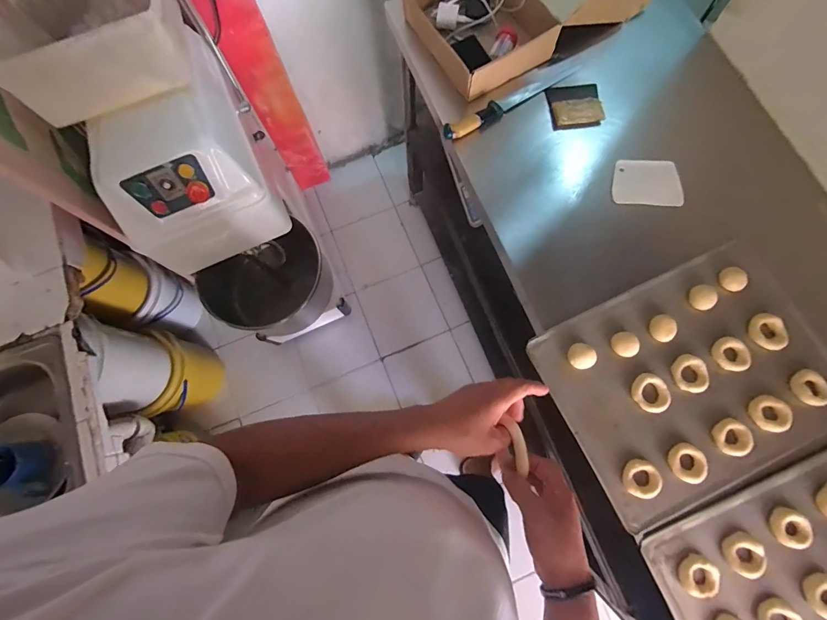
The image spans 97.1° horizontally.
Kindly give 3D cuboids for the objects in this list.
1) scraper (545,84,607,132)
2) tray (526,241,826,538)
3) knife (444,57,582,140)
[{"bbox_3d":[0.320,-0.407,0.722,0.097,0.023,0.108,-3,77,1],"label":"scraper"},{"bbox_3d":[0.465,0.108,0.599,0.446,0.020,0.335,-25,77,-4],"label":"tray"},{"bbox_3d":[0.203,-0.431,0.733,0.331,0.031,0.038,-34,78,-6],"label":"knife"}]

